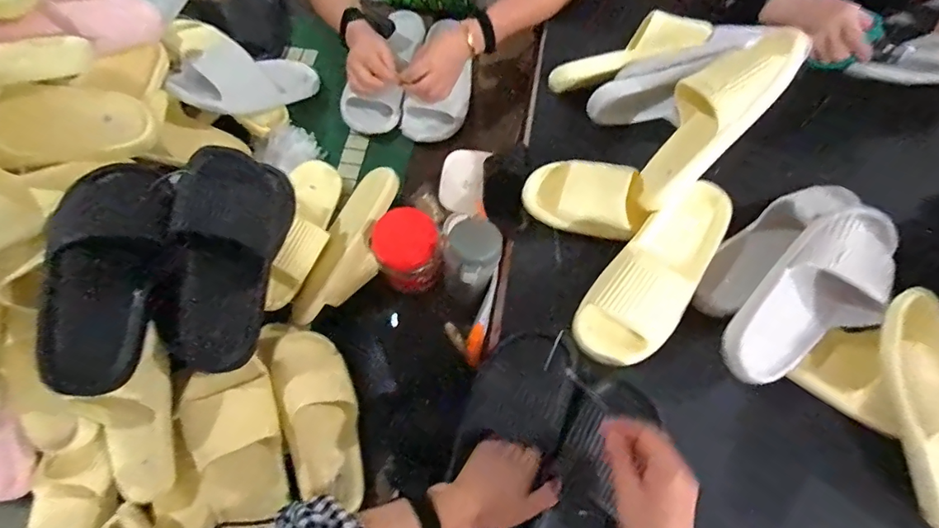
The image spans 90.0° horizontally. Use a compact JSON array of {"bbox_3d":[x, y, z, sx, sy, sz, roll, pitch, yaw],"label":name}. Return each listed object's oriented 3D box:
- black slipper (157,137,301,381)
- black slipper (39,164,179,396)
[{"bbox_3d":[-0.325,-0.008,0.607,0.135,0.080,0.267,23,70,-37],"label":"black slipper"},{"bbox_3d":[-0.417,0.011,0.537,0.105,0.075,0.258,10,71,-28],"label":"black slipper"}]

